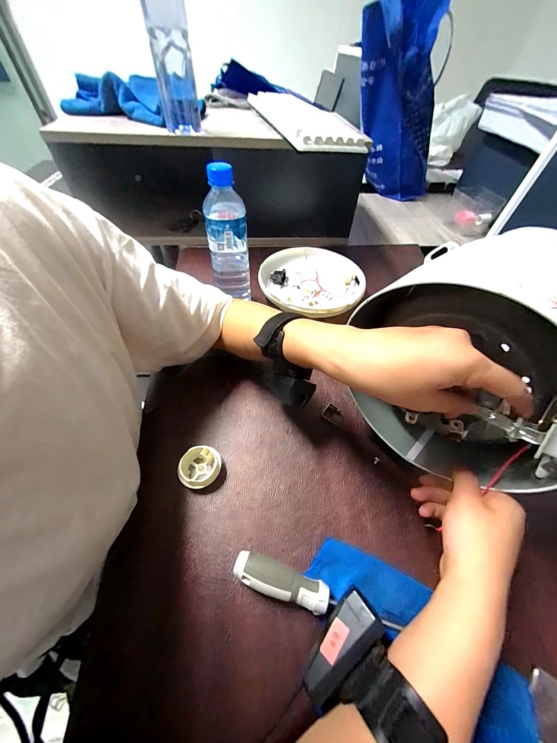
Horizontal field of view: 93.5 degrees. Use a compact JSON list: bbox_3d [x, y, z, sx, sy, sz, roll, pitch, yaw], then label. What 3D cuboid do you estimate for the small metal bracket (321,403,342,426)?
[{"bbox_3d":[0.074,0.058,0.365,0.022,0.008,0.024,30,57,20],"label":"small metal bracket"}]

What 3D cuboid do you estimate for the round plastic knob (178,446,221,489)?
[{"bbox_3d":[-0.090,0.113,0.305,0.045,0.025,0.044,1,52,-1],"label":"round plastic knob"}]

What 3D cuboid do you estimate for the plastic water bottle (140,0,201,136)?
[{"bbox_3d":[-0.169,-0.517,0.404,0.062,0.216,0.051,-15,55,-15],"label":"plastic water bottle"}]

